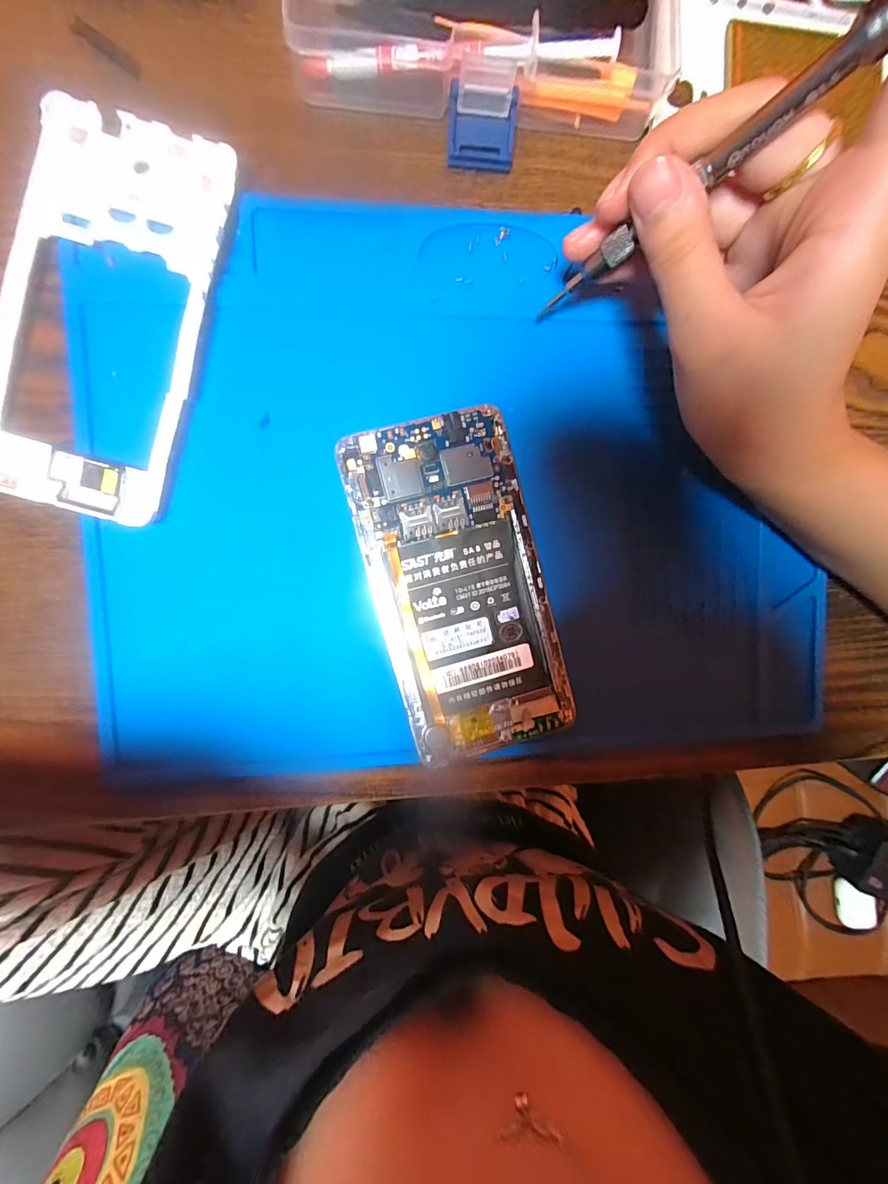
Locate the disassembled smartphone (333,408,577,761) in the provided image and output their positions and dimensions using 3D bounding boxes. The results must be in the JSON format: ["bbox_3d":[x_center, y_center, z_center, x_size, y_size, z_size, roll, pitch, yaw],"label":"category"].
[{"bbox_3d":[0.007,-0.001,0.188,0.068,0.012,0.139,-15,95,-5],"label":"disassembled smartphone"}]

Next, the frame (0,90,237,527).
[{"bbox_3d":[-0.125,-0.101,0.166,0.070,0.011,0.141,15,92,-7],"label":"frame"}]

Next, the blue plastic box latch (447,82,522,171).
[{"bbox_3d":[0.016,-0.183,0.176,0.027,0.004,0.022,-2,121,-8],"label":"blue plastic box latch"}]

